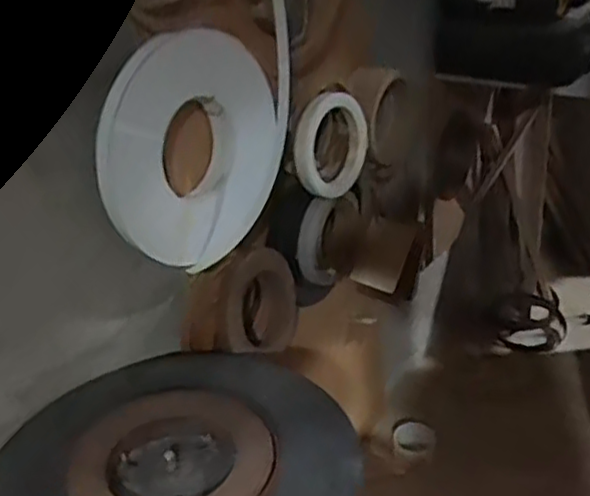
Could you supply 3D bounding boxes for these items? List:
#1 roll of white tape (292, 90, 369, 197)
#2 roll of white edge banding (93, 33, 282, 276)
[{"bbox_3d":[0.069,-0.188,1.267,0.048,0.180,0.184,17,36,34],"label":"roll of white tape"},{"bbox_3d":[-0.156,-0.153,1.036,0.065,0.347,0.323,19,-4,44],"label":"roll of white edge banding"}]

